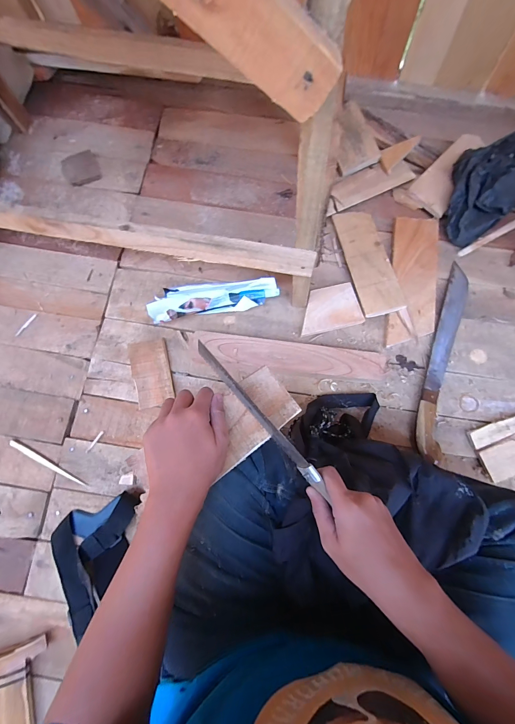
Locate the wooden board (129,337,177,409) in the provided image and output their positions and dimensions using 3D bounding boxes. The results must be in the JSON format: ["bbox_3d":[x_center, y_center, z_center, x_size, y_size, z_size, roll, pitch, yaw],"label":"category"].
[{"bbox_3d":[-0.215,0.021,0.623,0.074,0.018,0.135,-13,78,-3],"label":"wooden board"}]

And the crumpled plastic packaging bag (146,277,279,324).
[{"bbox_3d":[-0.093,-0.133,0.640,0.271,0.053,0.077,-10,78,-3],"label":"crumpled plastic packaging bag"}]

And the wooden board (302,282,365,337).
[{"bbox_3d":[0.152,-0.115,0.657,0.130,0.017,0.099,-13,78,-3],"label":"wooden board"}]

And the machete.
[{"bbox_3d":[0.387,-0.015,0.629,0.053,0.025,0.425,19,78,4],"label":"machete"}]

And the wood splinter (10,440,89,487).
[{"bbox_3d":[-0.405,0.198,0.591,0.174,0.010,0.014,29,79,5],"label":"wood splinter"}]

